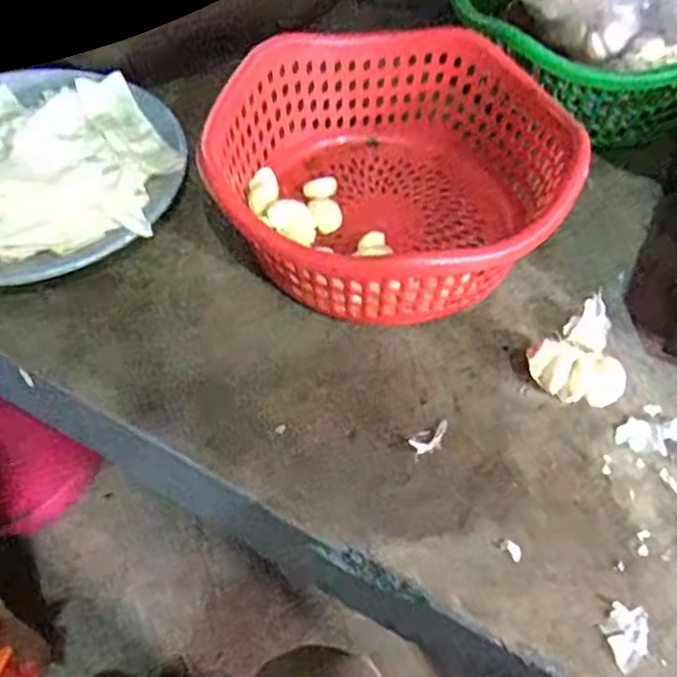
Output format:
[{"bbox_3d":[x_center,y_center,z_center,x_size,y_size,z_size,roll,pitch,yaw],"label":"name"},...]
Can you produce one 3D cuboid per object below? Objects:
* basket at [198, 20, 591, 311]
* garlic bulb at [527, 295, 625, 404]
[{"bbox_3d":[0.029,-0.105,0.440,0.212,0.094,0.205,-10,52,-9],"label":"basket"},{"bbox_3d":[0.143,0.011,0.384,0.049,0.035,0.063,37,59,25],"label":"garlic bulb"}]

